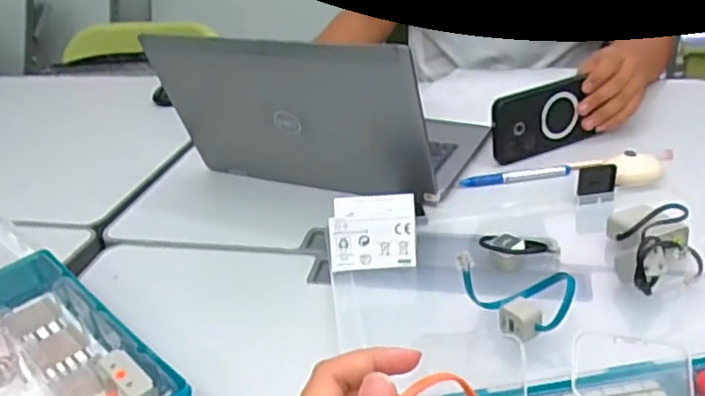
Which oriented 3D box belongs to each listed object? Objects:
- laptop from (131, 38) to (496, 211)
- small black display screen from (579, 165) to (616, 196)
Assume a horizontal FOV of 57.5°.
[{"bbox_3d":[-0.028,-0.117,0.713,0.286,0.178,0.220,5,31,22],"label":"laptop"},{"bbox_3d":[0.247,-0.019,0.648,0.041,0.029,0.008,-7,10,-1],"label":"small black display screen"}]

